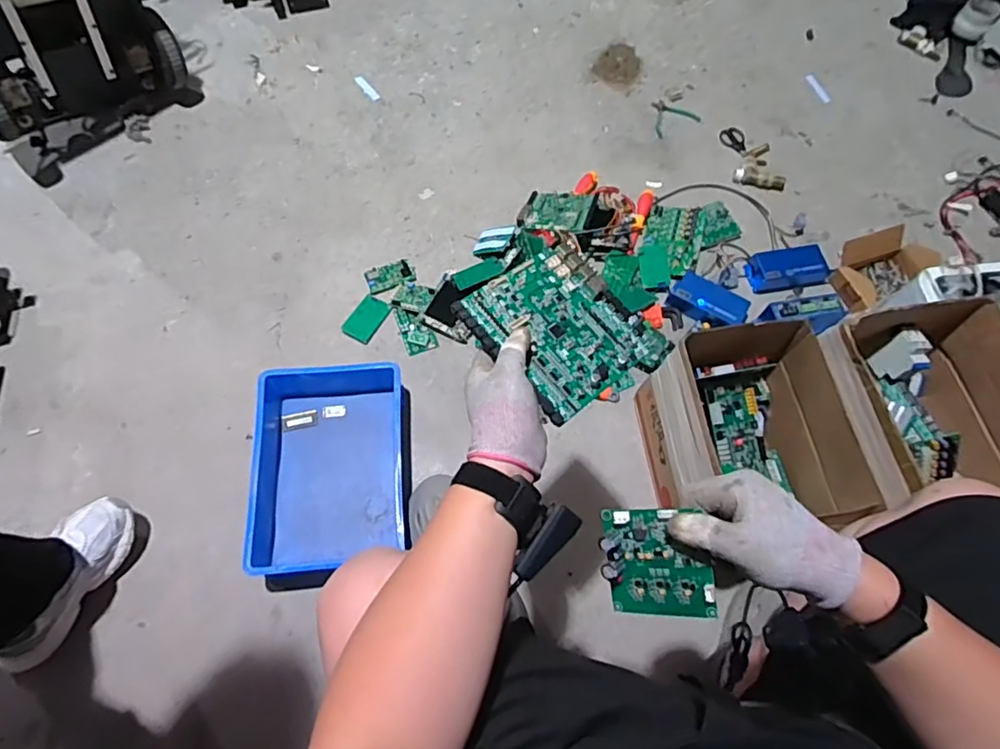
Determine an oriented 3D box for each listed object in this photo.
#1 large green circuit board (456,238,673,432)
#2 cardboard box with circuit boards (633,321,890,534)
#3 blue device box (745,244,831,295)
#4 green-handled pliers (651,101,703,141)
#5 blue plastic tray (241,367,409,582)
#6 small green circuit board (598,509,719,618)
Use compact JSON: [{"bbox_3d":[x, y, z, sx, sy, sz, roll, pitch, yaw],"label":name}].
[{"bbox_3d":[0.065,-0.046,0.563,0.160,0.012,0.167,-37,79,-29],"label":"large green circuit board"},{"bbox_3d":[0.407,0.110,0.981,0.246,0.265,0.319,-6,67,-5],"label":"cardboard box with circuit boards"},{"bbox_3d":[0.628,-0.232,1.249,0.169,0.039,0.091,-11,68,-5],"label":"blue device box"},{"bbox_3d":[0.440,-0.673,1.476,0.123,0.012,0.113,-23,69,-10],"label":"green-handled pliers"},{"bbox_3d":[-0.304,0.167,1.036,0.262,0.098,0.347,-6,67,-3],"label":"blue plastic tray"},{"bbox_3d":[0.117,0.144,0.432,0.079,0.018,0.080,-9,84,28],"label":"small green circuit board"}]

